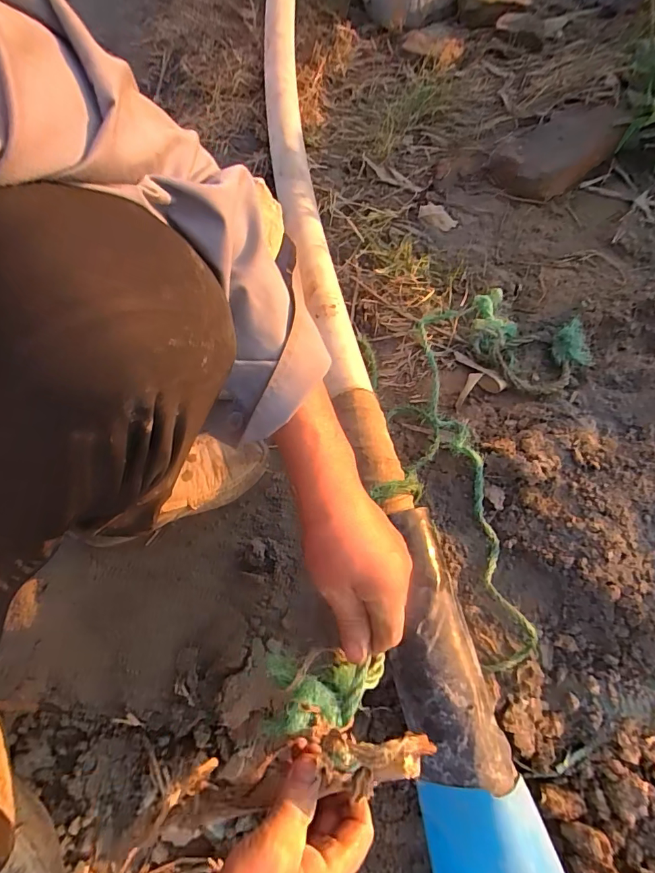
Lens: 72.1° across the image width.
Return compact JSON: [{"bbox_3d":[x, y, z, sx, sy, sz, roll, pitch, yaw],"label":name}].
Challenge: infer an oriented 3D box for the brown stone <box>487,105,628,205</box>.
[{"bbox_3d":[0.397,-0.504,0.779,0.233,0.052,0.147,-34,71,-11],"label":"brown stone"}]

